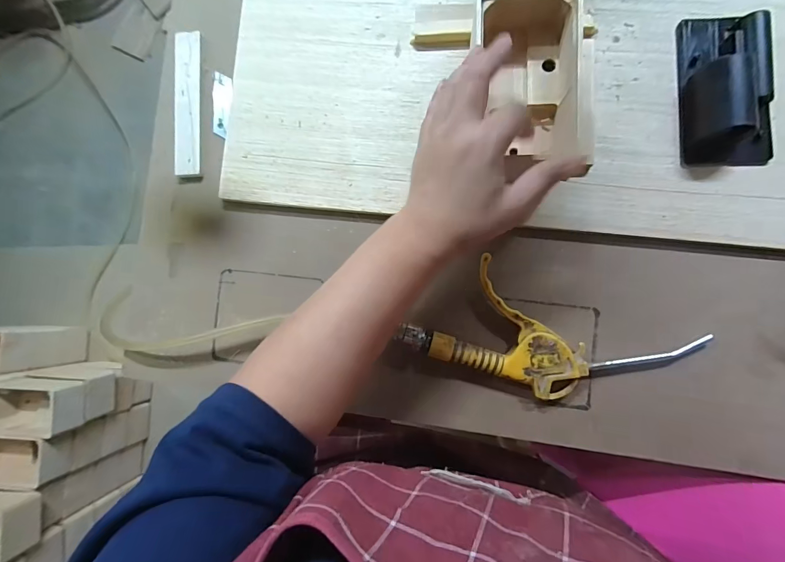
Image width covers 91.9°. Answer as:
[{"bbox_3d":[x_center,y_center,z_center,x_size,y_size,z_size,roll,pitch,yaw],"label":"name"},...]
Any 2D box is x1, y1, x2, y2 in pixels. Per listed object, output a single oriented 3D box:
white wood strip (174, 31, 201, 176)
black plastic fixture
[{"bbox_3d":[-0.193,-0.166,0.357,0.024,0.005,0.133,-2,89,7],"label":"white wood strip"},{"bbox_3d":[0.264,-0.152,0.292,0.063,0.031,0.118,-1,89,7],"label":"black plastic fixture"}]

